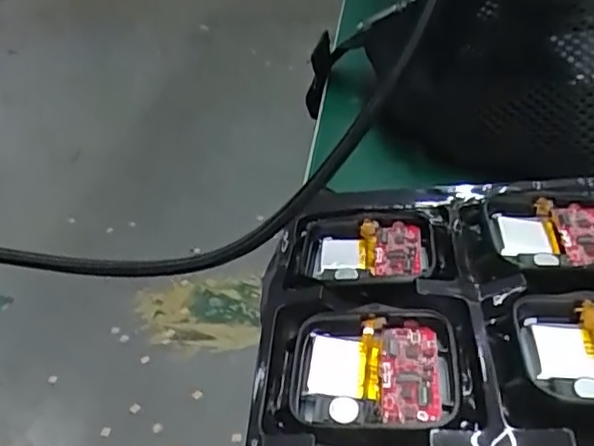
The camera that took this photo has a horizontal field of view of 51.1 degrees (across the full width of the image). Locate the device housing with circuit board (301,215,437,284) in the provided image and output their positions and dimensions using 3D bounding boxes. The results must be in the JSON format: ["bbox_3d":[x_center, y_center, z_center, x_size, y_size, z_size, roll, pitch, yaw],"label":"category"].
[{"bbox_3d":[0.023,0.008,0.200,0.042,0.012,0.034,-2,38,8],"label":"device housing with circuit board"}]

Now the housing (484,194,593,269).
[{"bbox_3d":[0.081,0.002,0.193,0.042,0.009,0.038,0,38,11],"label":"housing"}]

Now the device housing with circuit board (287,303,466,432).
[{"bbox_3d":[0.020,0.039,0.163,0.042,0.011,0.035,0,38,10],"label":"device housing with circuit board"}]

